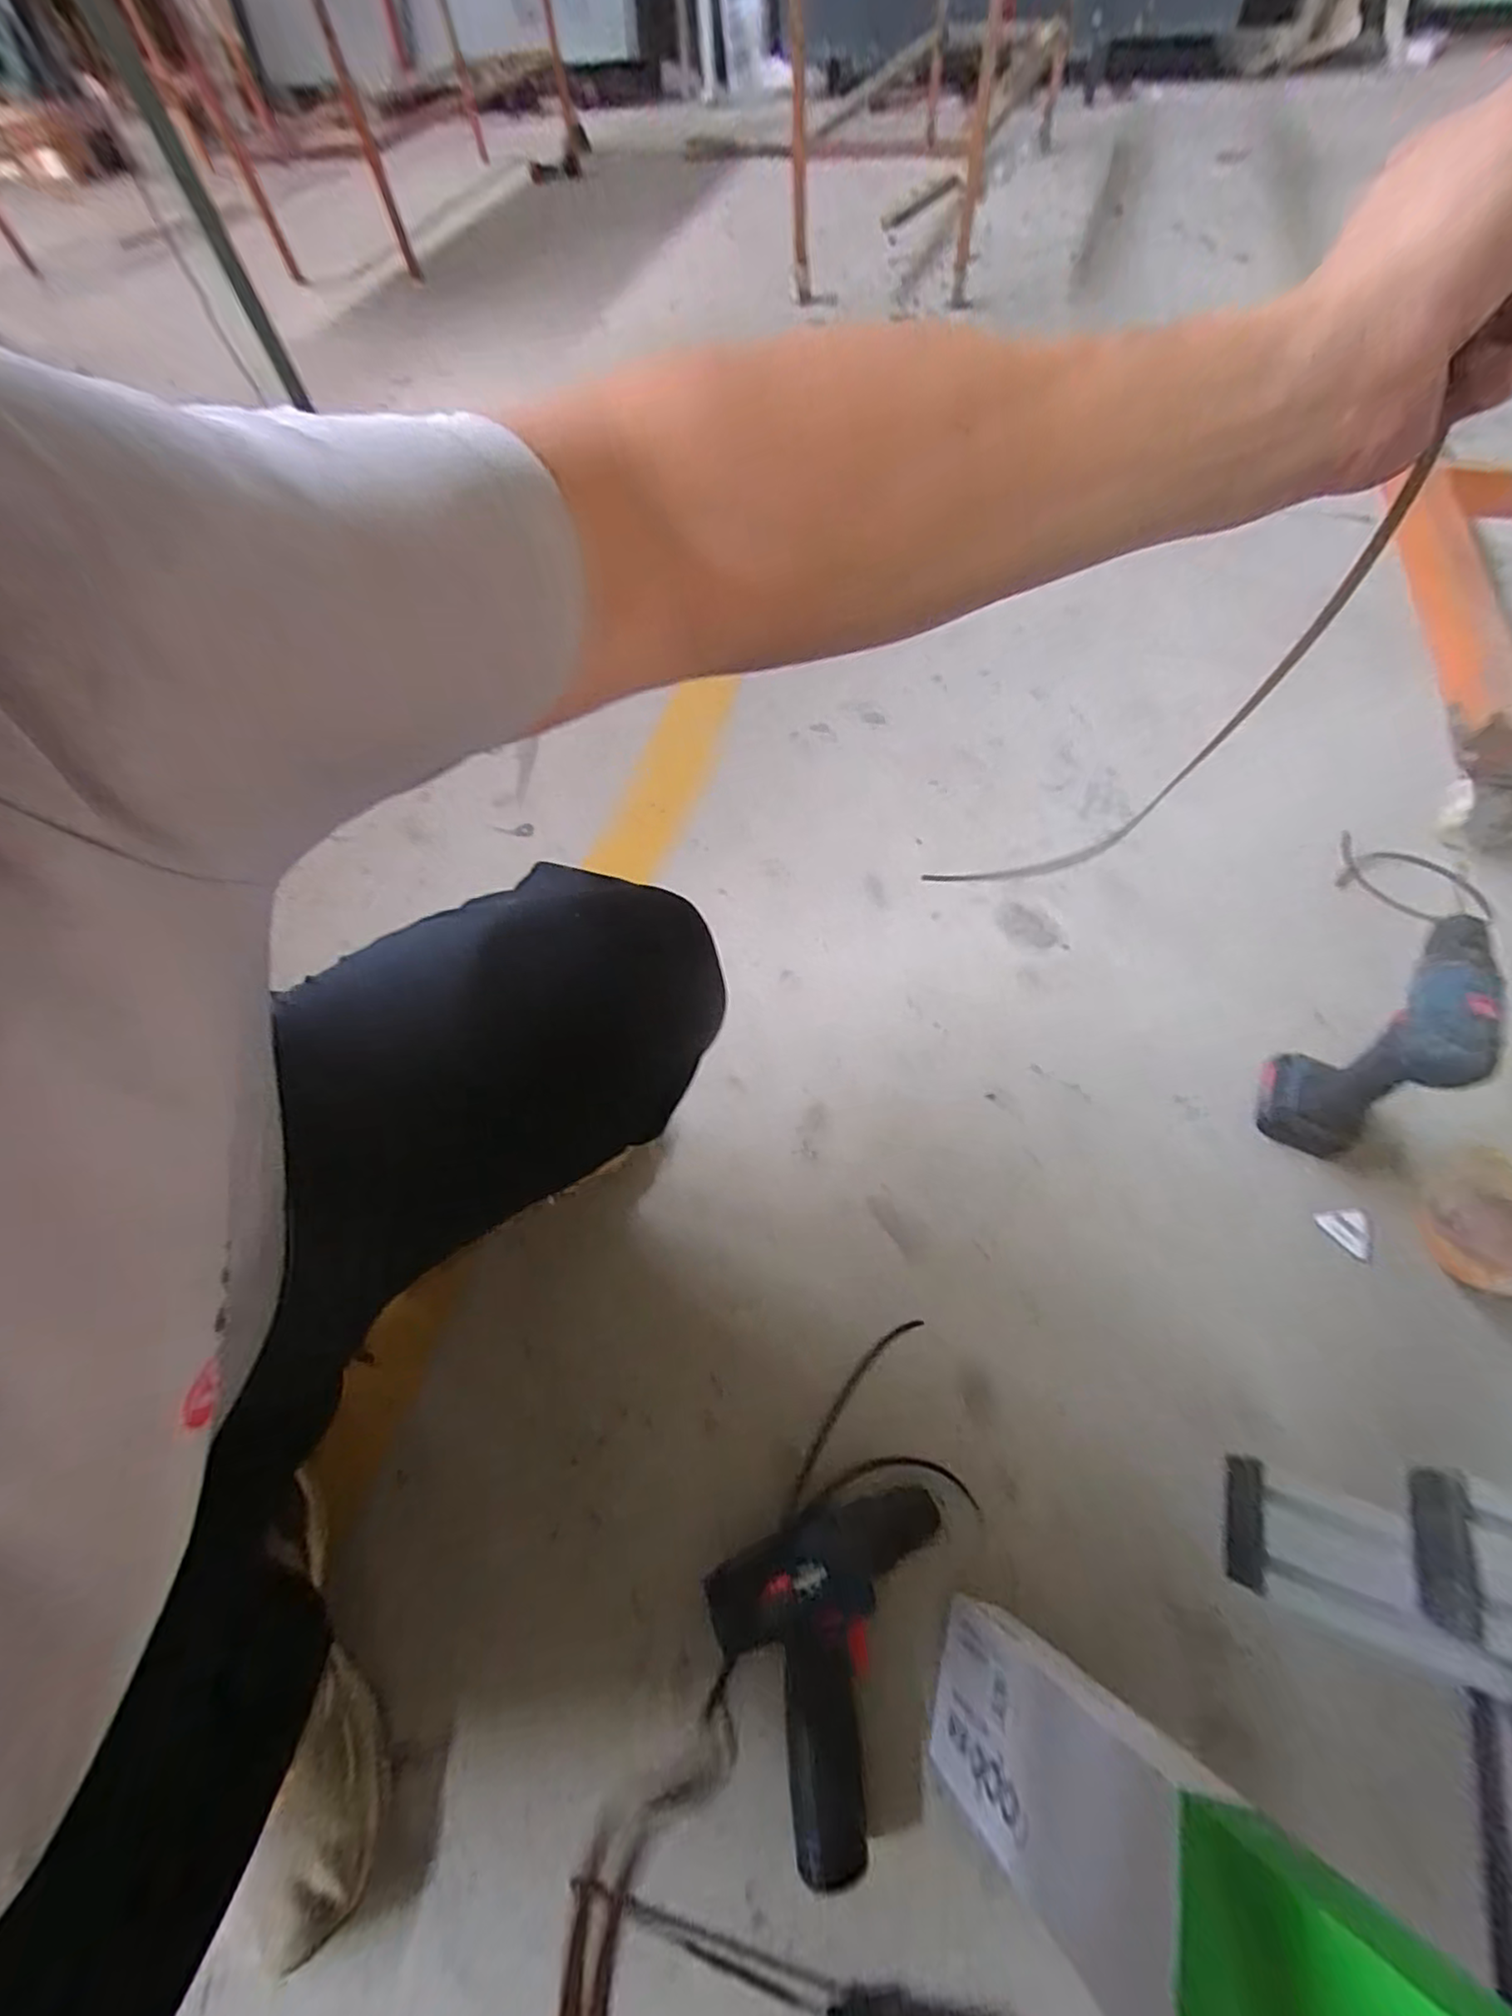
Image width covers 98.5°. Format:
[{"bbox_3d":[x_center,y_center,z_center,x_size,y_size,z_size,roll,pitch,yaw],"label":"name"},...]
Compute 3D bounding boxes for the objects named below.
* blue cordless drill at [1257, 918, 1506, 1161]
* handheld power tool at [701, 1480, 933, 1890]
[{"bbox_3d":[0.554,0.038,0.578,0.070,0.221,0.140,30,66,18],"label":"blue cordless drill"},{"bbox_3d":[0.077,0.452,0.466,0.179,0.052,0.165,-26,62,-11],"label":"handheld power tool"}]

